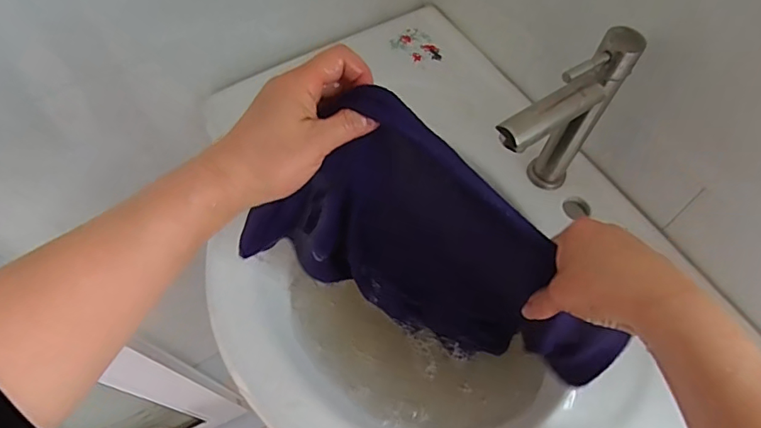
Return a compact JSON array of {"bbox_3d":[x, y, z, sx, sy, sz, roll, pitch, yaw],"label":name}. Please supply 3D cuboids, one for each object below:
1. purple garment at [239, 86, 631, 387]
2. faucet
[{"bbox_3d":[0.048,0.034,0.398,0.300,0.249,0.073,17,62,7],"label":"purple garment"},{"bbox_3d":[0.146,-0.064,0.435,0.119,0.189,0.033,-32,67,-18],"label":"faucet"}]

